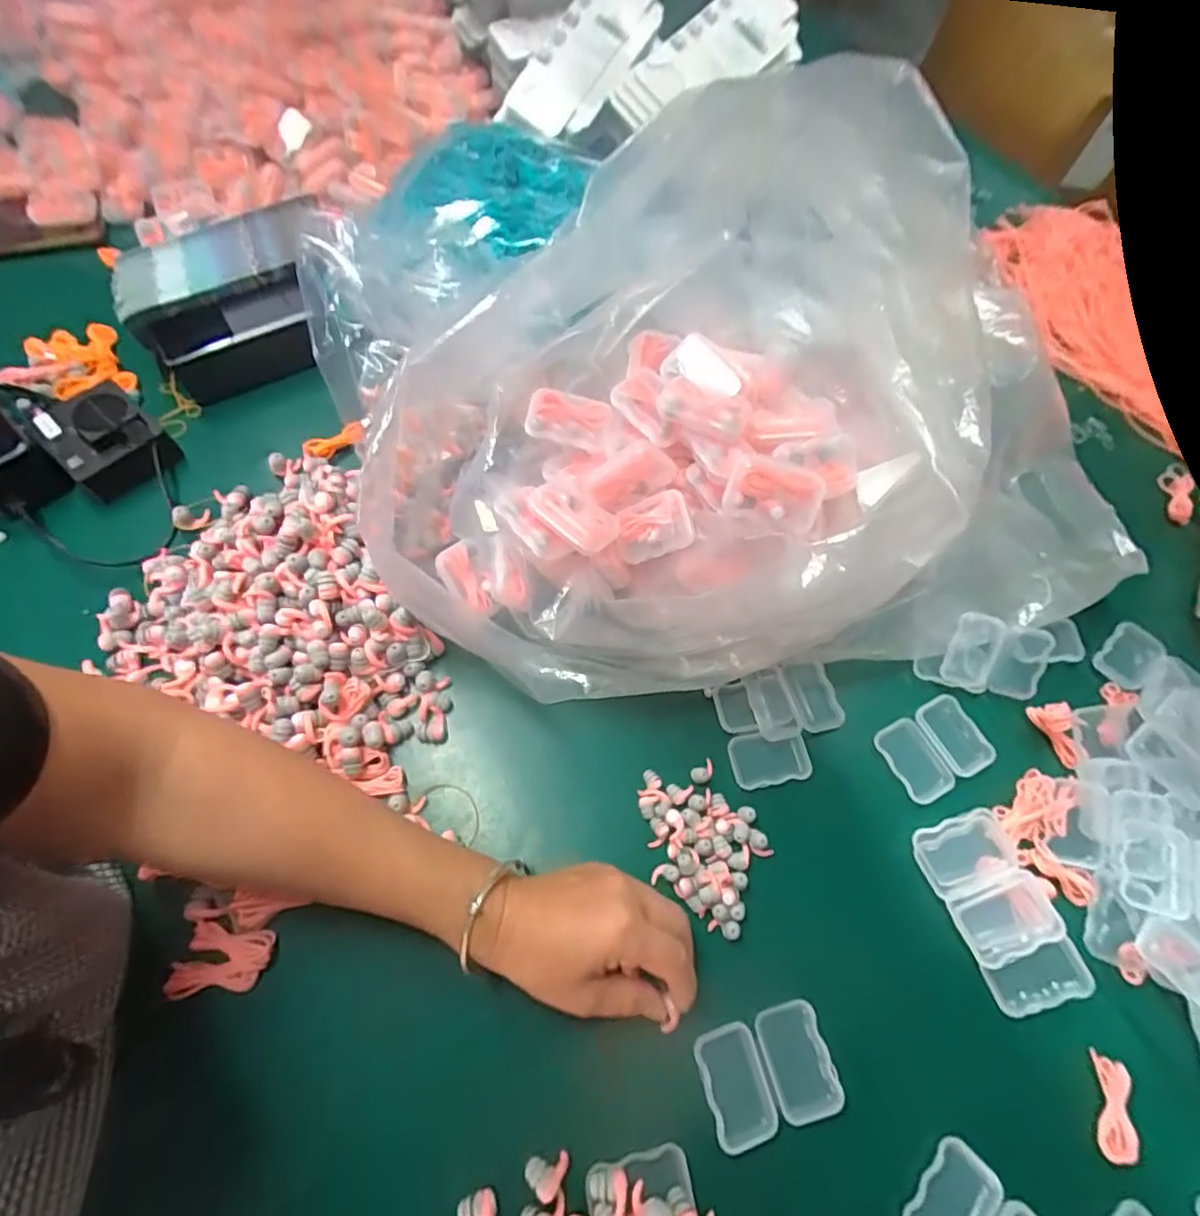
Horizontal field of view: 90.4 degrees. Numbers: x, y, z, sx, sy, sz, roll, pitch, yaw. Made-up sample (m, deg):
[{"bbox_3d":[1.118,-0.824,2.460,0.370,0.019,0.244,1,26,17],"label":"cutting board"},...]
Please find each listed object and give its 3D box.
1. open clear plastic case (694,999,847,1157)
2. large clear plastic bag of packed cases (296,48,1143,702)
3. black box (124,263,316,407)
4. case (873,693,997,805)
[{"bbox_3d":[0.098,0.273,0.349,0.076,0.009,0.056,-13,66,-10],"label":"open clear plastic case"},{"bbox_3d":[0.004,-0.129,0.381,0.379,0.213,0.322,-5,65,-6],"label":"large clear plastic bag of packed cases"},{"bbox_3d":[-0.330,-0.243,0.541,0.150,0.057,0.060,-25,70,-14],"label":"black box"},{"bbox_3d":[0.249,0.104,0.441,0.076,0.007,0.057,-25,68,-15],"label":"case"}]

